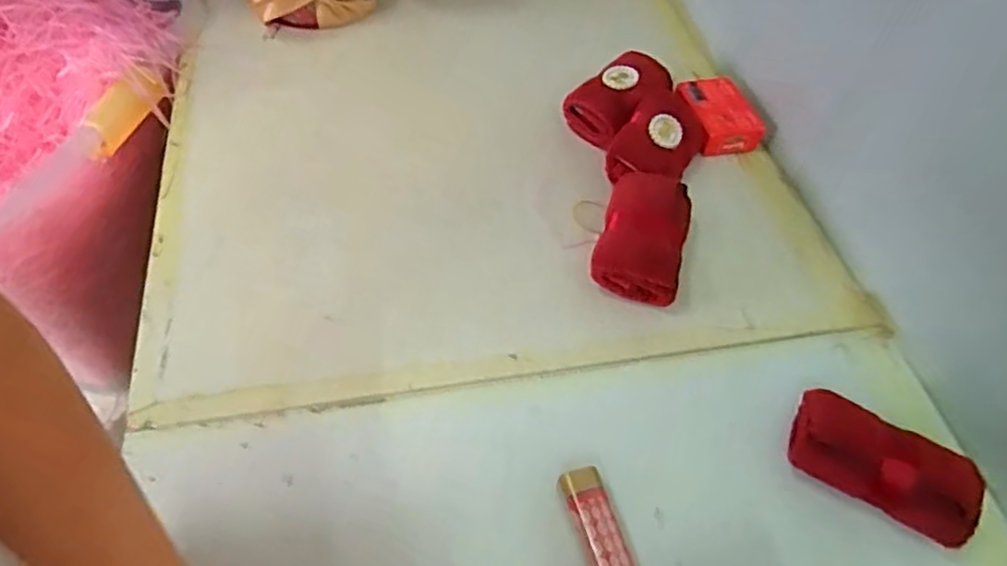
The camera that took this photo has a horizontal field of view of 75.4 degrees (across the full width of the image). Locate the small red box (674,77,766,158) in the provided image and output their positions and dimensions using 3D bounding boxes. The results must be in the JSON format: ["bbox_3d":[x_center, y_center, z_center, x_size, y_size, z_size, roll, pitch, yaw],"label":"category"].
[{"bbox_3d":[0.260,-0.202,0.795,0.080,0.039,0.114,-12,54,-13],"label":"small red box"}]

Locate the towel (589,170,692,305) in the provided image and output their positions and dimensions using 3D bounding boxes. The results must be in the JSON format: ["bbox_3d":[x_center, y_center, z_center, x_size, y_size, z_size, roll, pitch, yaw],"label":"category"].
[{"bbox_3d":[0.144,-0.044,0.665,0.089,0.053,0.138,16,53,9],"label":"towel"}]

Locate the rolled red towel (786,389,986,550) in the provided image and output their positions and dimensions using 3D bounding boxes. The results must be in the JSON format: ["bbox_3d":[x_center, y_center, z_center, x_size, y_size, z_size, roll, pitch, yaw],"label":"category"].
[{"bbox_3d":[0.307,0.146,0.530,0.144,0.052,0.075,26,55,16],"label":"rolled red towel"}]

